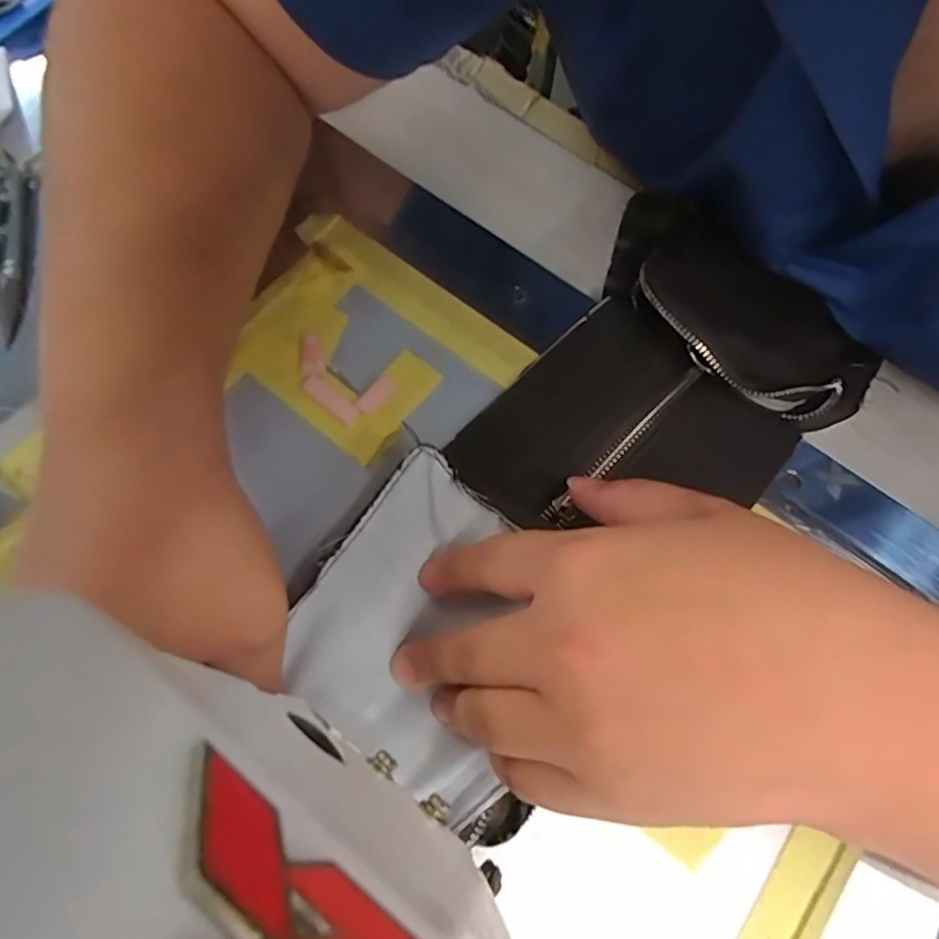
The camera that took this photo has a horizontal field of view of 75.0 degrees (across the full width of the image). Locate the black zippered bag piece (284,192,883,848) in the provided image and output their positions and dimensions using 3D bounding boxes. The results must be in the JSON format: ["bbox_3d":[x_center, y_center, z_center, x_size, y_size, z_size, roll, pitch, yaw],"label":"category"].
[{"bbox_3d":[0.062,-0.002,0.279,0.140,0.042,0.329,36,73,11],"label":"black zippered bag piece"}]

